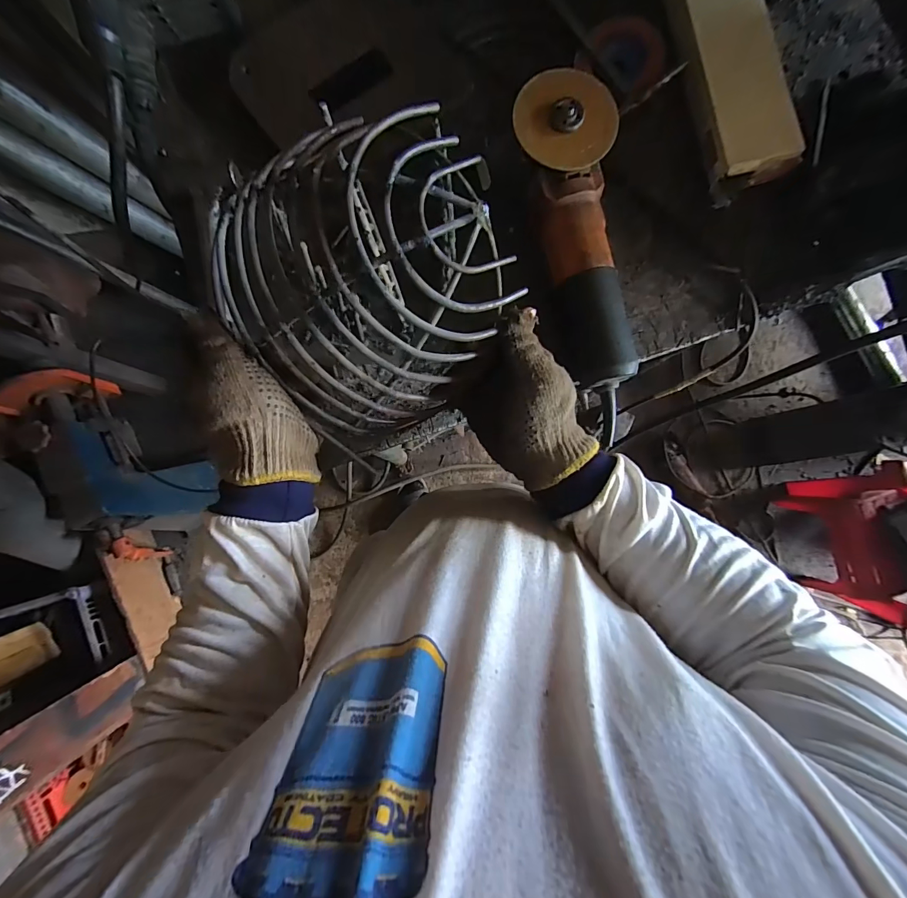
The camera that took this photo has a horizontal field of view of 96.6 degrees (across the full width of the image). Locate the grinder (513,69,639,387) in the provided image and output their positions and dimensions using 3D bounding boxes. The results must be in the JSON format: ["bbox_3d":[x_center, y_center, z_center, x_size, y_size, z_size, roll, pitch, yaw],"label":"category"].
[{"bbox_3d":[0.117,-0.200,0.392,0.089,0.076,0.279,-9,87,-1],"label":"grinder"}]

